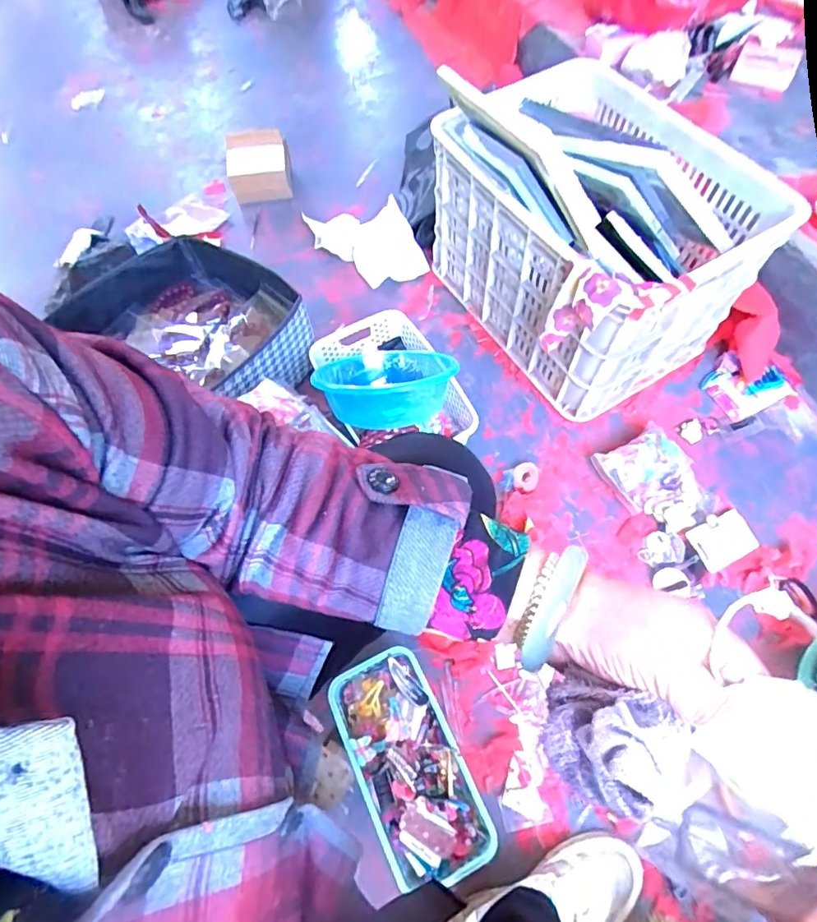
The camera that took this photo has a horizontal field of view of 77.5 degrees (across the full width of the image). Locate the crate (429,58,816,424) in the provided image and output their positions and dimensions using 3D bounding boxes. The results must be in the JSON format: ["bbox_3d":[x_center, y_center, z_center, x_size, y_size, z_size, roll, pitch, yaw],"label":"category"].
[{"bbox_3d":[0.316,-0.391,0.894,0.392,0.336,0.485,-27,66,-11],"label":"crate"}]

